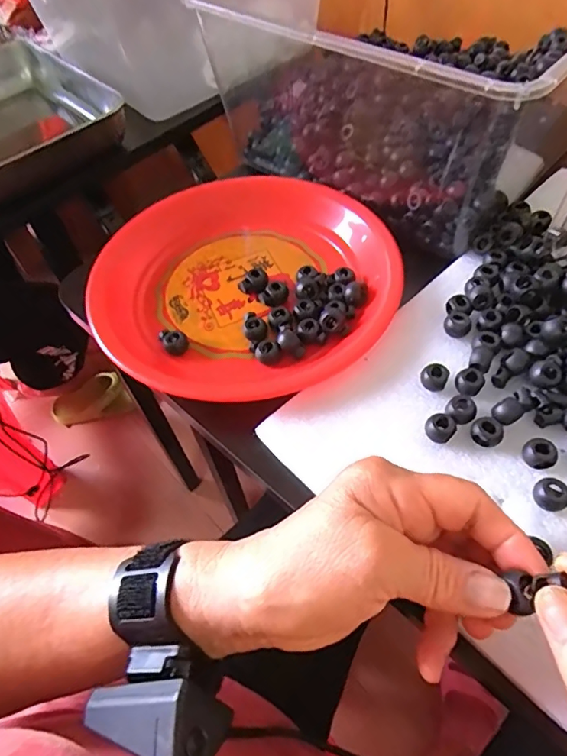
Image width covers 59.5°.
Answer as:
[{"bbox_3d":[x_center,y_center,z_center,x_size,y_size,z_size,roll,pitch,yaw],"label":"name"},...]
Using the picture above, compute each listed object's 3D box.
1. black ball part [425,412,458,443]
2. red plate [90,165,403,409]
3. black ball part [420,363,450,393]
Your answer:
[{"bbox_3d":[0.094,0.030,0.296,0.017,0.012,0.016,-2,55,3],"label":"black ball part"},{"bbox_3d":[-0.030,-0.083,0.381,0.229,0.042,0.241,-2,55,4],"label":"red plate"},{"bbox_3d":[0.096,0.000,0.316,0.016,0.013,0.012,18,59,17],"label":"black ball part"}]

